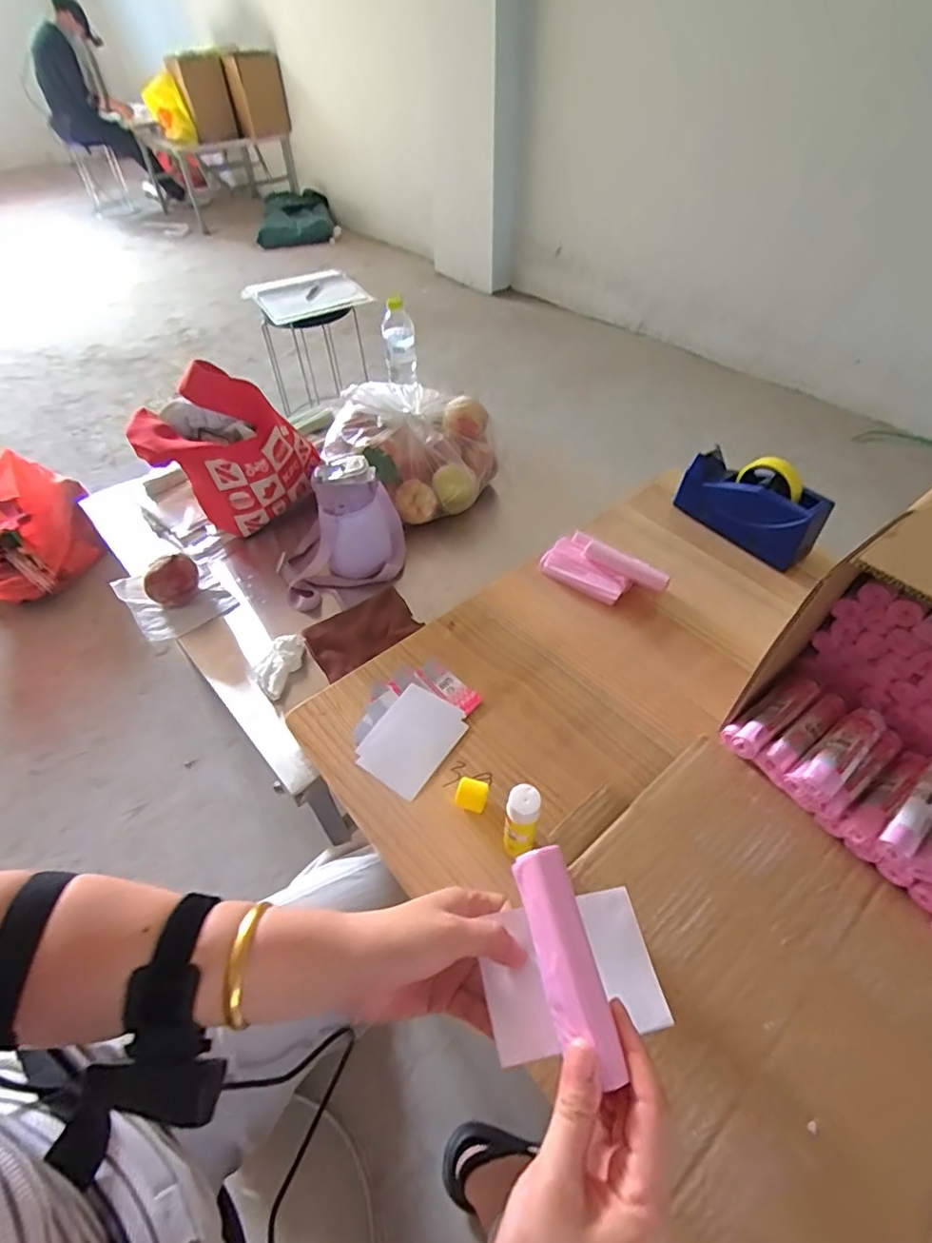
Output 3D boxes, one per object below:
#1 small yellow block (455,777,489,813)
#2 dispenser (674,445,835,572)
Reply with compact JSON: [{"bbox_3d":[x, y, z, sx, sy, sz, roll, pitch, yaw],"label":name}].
[{"bbox_3d":[0.007,0.178,0.579,0.031,0.022,0.028,10,50,10],"label":"small yellow block"},{"bbox_3d":[0.413,-0.174,0.823,0.062,0.112,0.202,-33,55,-24],"label":"dispenser"}]

